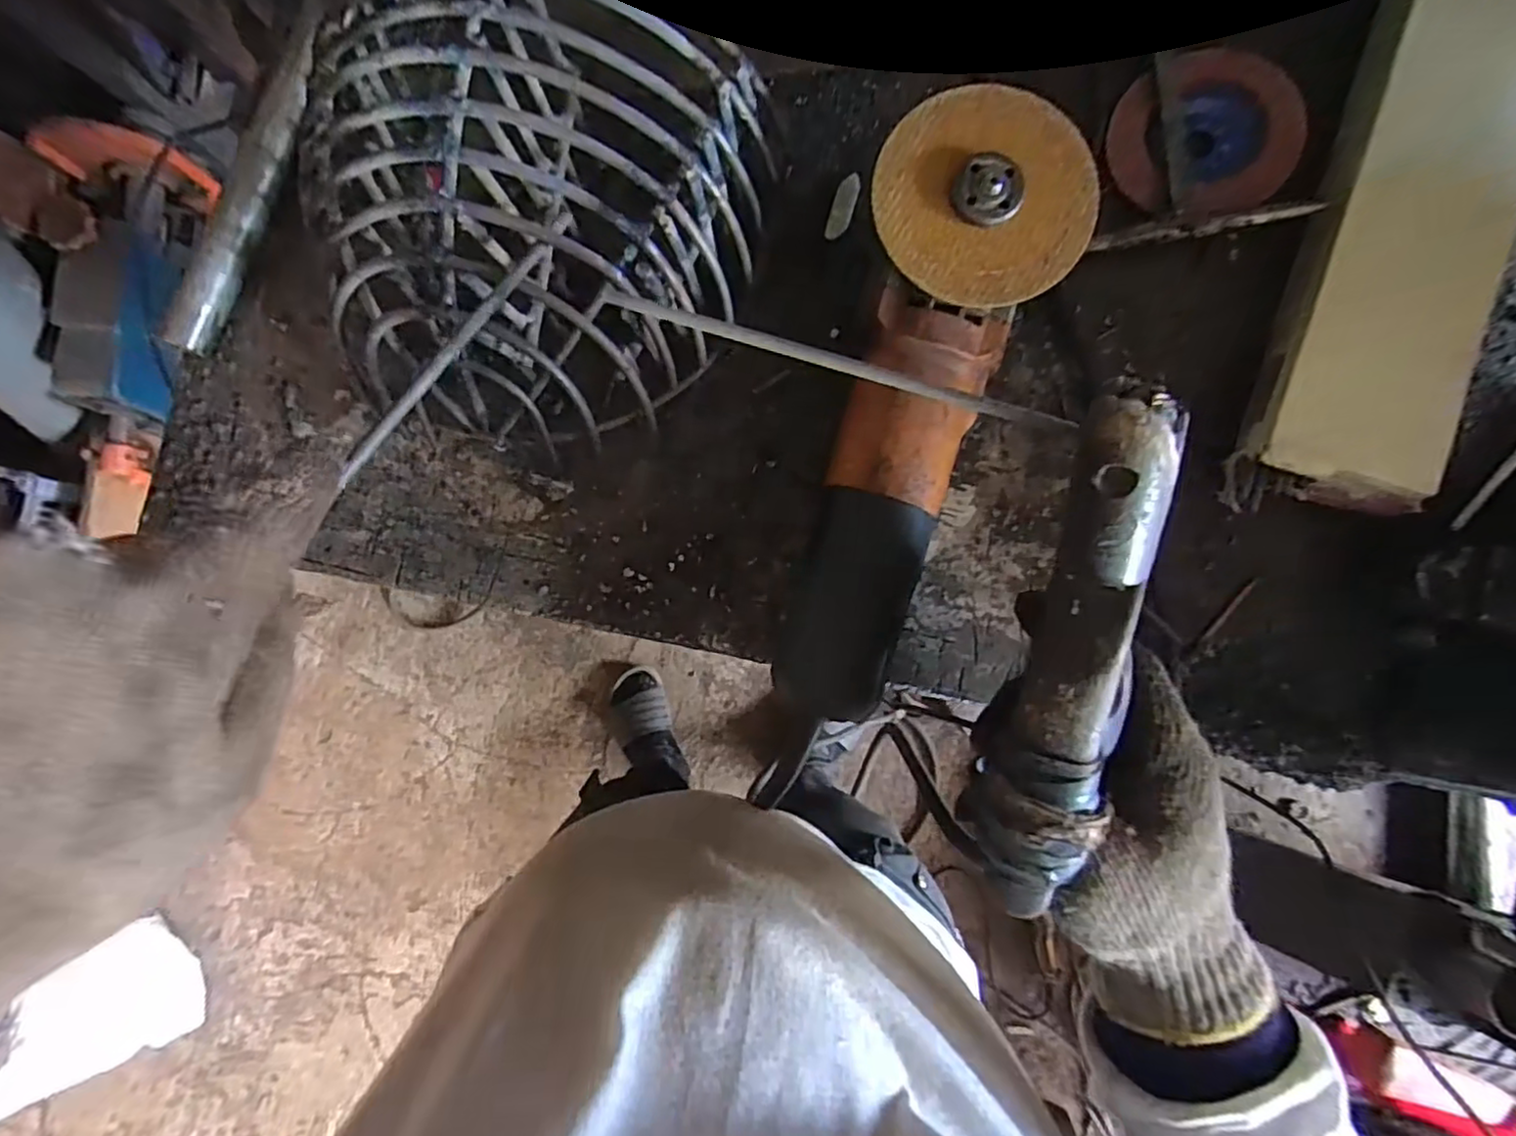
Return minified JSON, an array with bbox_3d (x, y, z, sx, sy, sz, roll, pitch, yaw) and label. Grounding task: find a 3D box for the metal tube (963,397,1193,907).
[{"bbox_3d":[0.090,0.034,0.195,0.036,0.026,0.163,8,106,2],"label":"metal tube"}]

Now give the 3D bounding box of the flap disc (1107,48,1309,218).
[{"bbox_3d":[0.235,-0.228,0.359,0.079,0.024,0.088,-29,80,13],"label":"flap disc"}]

